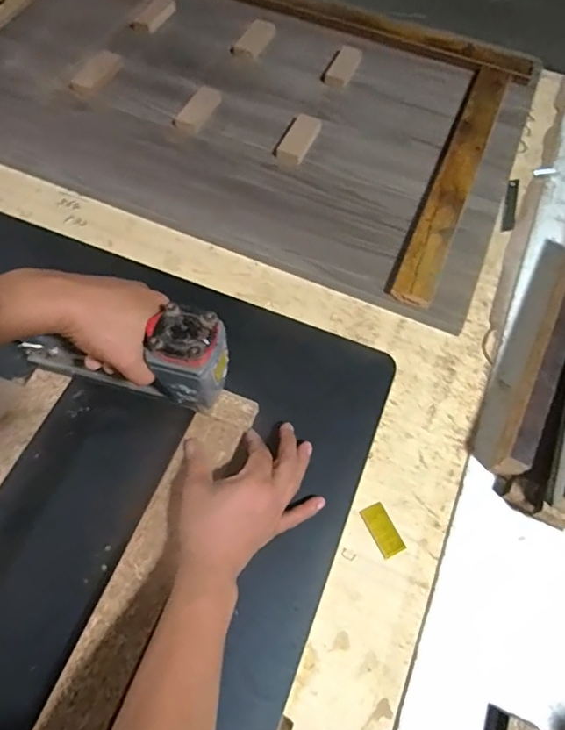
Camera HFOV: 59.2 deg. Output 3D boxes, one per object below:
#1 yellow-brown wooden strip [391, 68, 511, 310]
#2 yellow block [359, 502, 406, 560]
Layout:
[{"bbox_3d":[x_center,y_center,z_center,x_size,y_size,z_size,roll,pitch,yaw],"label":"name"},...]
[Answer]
[{"bbox_3d":[0.230,-0.256,0.660,0.051,0.020,0.448,22,65,8],"label":"yellow-brown wooden strip"},{"bbox_3d":[0.096,0.158,0.476,0.024,0.004,0.048,-24,68,-13],"label":"yellow block"}]

